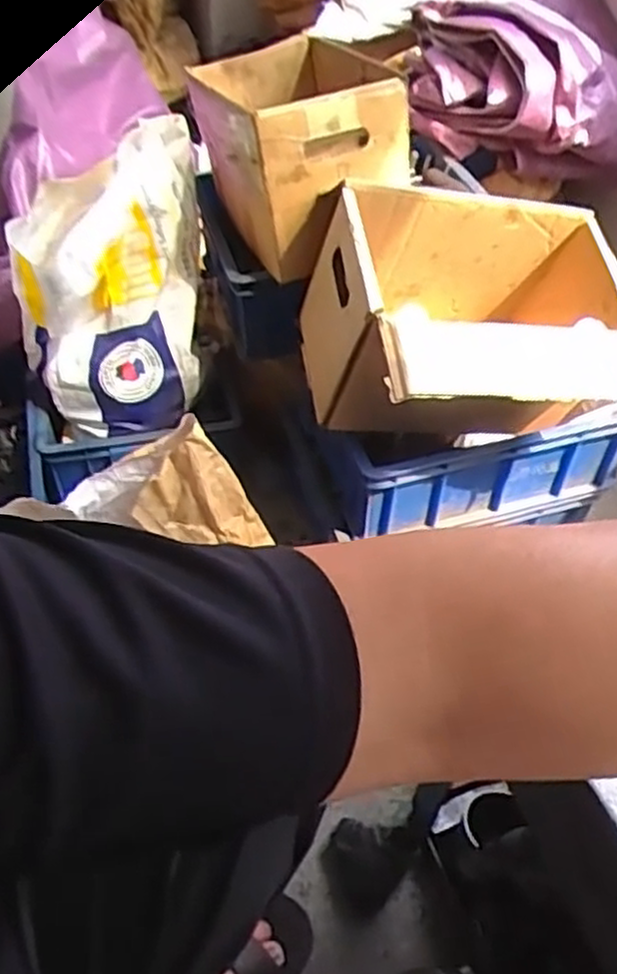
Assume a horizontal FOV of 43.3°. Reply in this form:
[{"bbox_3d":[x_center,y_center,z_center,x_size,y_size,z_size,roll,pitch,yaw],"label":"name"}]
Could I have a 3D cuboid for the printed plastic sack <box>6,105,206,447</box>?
[{"bbox_3d":[-0.259,-0.252,1.039,0.251,0.337,0.182,-10,50,-11],"label":"printed plastic sack"}]

